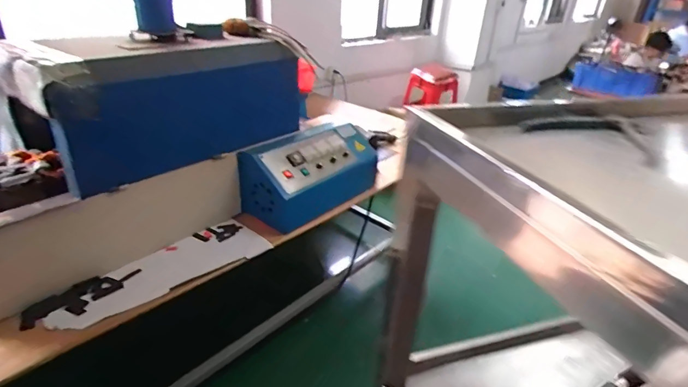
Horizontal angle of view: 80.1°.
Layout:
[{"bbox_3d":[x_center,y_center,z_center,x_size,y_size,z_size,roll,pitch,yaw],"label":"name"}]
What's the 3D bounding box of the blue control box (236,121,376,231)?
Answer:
[{"bbox_3d":[-0.095,-0.063,1.480,0.531,0.261,0.231,-20,36,-38],"label":"blue control box"}]

